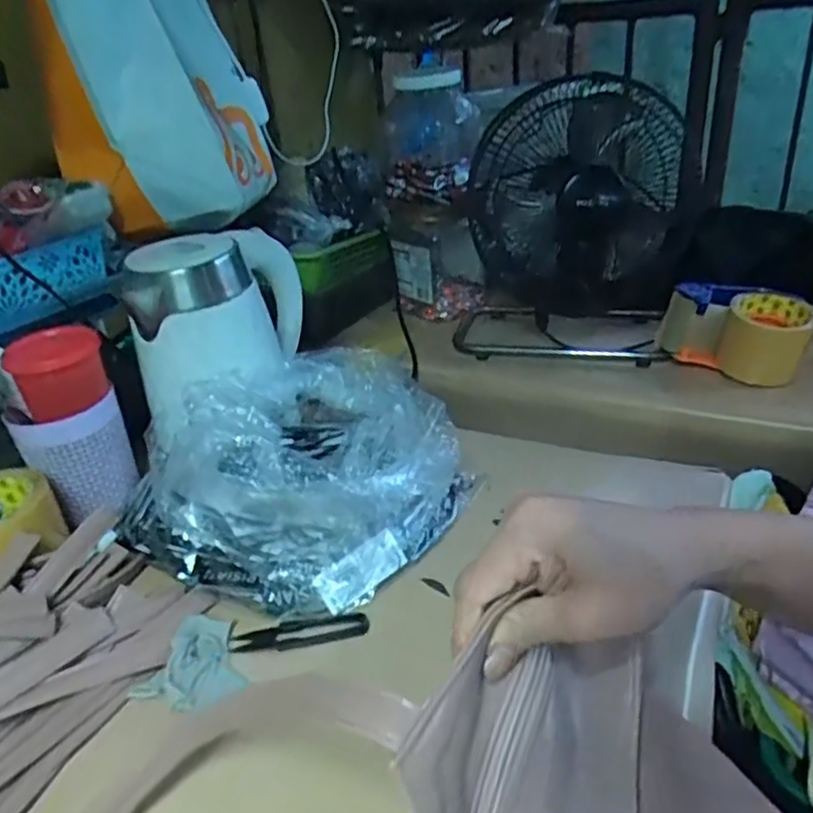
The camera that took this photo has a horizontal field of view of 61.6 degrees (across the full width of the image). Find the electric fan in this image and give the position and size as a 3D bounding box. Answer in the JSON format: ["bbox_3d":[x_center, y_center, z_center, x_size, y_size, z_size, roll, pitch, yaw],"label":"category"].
[{"bbox_3d":[0.223,-0.249,0.898,0.265,0.309,0.225,0,30,10],"label":"electric fan"}]

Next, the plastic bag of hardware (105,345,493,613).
[{"bbox_3d":[-0.080,0.034,0.583,0.238,0.136,0.259,12,34,27],"label":"plastic bag of hardware"}]

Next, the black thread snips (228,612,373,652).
[{"bbox_3d":[-0.077,0.165,0.496,0.099,0.007,0.025,-8,29,-4],"label":"black thread snips"}]

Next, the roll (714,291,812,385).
[{"bbox_3d":[0.415,-0.079,0.783,0.087,0.078,0.075,18,37,35],"label":"roll"}]

